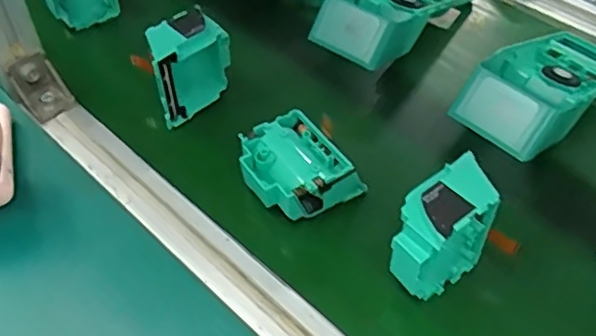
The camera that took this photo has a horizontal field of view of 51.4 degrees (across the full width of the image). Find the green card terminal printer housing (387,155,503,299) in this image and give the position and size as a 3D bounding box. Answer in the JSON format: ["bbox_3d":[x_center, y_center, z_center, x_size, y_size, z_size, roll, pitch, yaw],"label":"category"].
[{"bbox_3d":[0.092,0.046,0.408,0.079,0.083,0.042,-31,54,-25],"label":"green card terminal printer housing"}]

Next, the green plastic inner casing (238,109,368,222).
[{"bbox_3d":[-0.002,0.006,0.469,0.071,0.052,0.081,-34,56,-27],"label":"green plastic inner casing"}]

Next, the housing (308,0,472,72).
[{"bbox_3d":[0.099,-0.159,0.609,0.094,0.059,0.193,30,54,25],"label":"housing"}]

